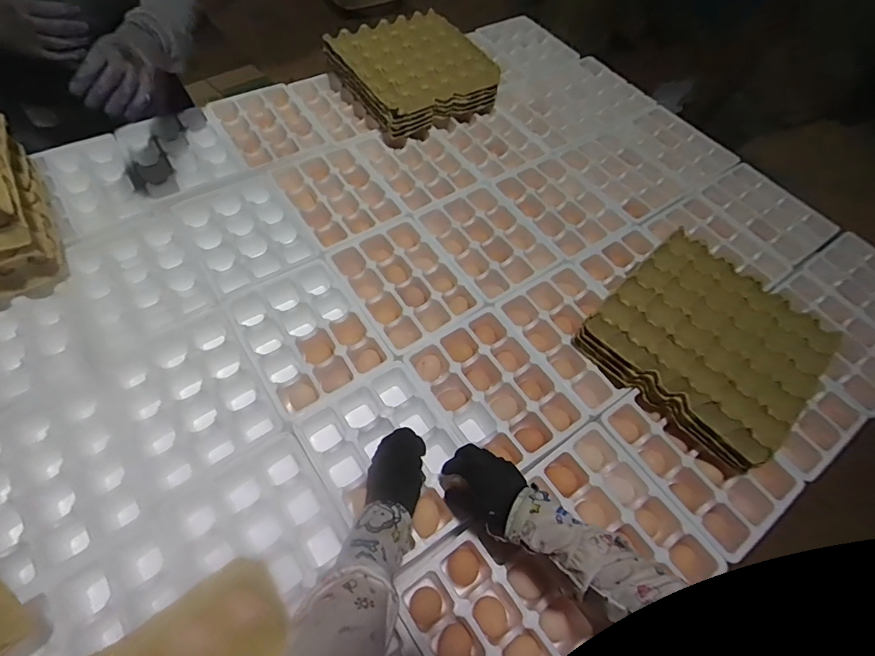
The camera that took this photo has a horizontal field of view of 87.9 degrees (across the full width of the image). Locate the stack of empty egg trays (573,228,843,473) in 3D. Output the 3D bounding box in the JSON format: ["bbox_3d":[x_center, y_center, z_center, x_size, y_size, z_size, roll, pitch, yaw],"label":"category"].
[{"bbox_3d":[0.431,0.019,0.719,0.290,0.091,0.299,-38,70,-25],"label":"stack of empty egg trays"}]

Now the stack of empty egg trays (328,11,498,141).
[{"bbox_3d":[-0.056,-0.573,1.023,0.295,0.107,0.259,-32,66,-22],"label":"stack of empty egg trays"}]

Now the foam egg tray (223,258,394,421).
[{"bbox_3d":[-0.211,0.018,0.740,0.181,0.052,0.246,-29,66,-21],"label":"foam egg tray"}]

